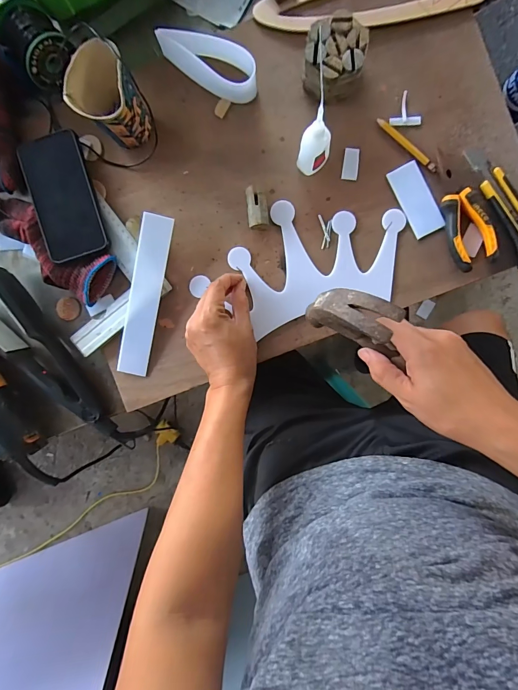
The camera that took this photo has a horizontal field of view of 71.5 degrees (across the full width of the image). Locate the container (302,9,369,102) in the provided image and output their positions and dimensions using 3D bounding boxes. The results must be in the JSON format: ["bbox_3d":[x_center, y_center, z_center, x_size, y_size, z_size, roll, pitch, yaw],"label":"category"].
[{"bbox_3d":[0.091,-0.344,0.437,0.067,0.052,0.080,5,93,5],"label":"container"}]

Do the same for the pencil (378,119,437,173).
[{"bbox_3d":[0.187,-0.253,0.454,0.096,0.005,0.009,44,95,2],"label":"pencil"}]

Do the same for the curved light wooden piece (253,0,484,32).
[{"bbox_3d":[0.133,-0.416,0.449,0.276,0.013,0.037,2,93,5],"label":"curved light wooden piece"}]

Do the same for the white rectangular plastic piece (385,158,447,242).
[{"bbox_3d":[0.202,-0.187,0.460,0.039,0.006,0.093,-24,90,6],"label":"white rectangular plastic piece"}]

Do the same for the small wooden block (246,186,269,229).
[{"bbox_3d":[-0.001,-0.176,0.464,0.026,0.023,0.051,-5,92,5],"label":"small wooden block"}]

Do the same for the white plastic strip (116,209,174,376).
[{"bbox_3d":[-0.150,-0.062,0.473,0.041,0.006,0.208,13,101,-2],"label":"white plastic strip"}]

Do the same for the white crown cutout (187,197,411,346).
[{"bbox_3d":[0.050,-0.107,0.471,0.276,0.008,0.150,-17,91,6],"label":"white crown cutout"}]

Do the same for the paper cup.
[{"bbox_3d":[-0.169,-0.289,0.435,0.067,0.098,0.073,0,93,5],"label":"paper cup"}]

